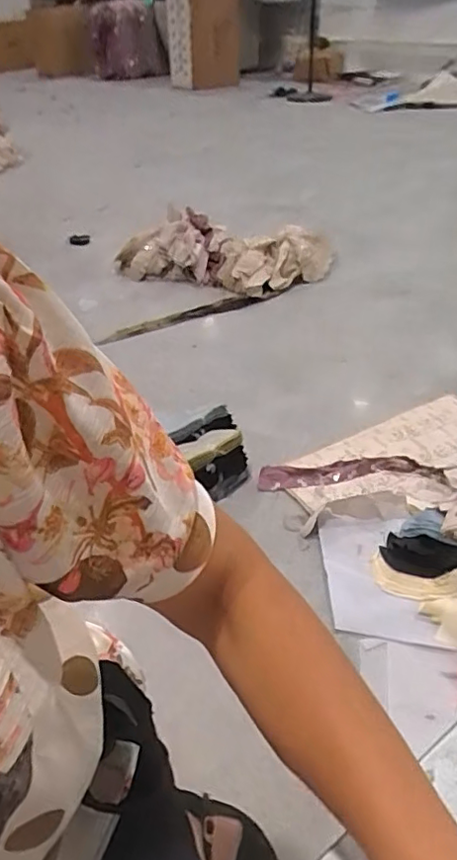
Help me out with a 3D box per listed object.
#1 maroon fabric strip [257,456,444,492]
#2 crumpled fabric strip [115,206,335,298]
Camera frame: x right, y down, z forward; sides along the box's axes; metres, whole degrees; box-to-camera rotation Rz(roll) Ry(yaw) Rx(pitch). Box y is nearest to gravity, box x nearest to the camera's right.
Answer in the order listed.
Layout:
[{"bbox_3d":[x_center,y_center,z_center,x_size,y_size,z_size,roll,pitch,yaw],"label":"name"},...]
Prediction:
[{"bbox_3d":[0.242,0.086,1.165,0.360,0.025,0.065,-2,38,-1],"label":"maroon fabric strip"},{"bbox_3d":[-0.005,-0.582,1.883,0.652,0.213,0.245,12,41,17],"label":"crumpled fabric strip"}]

